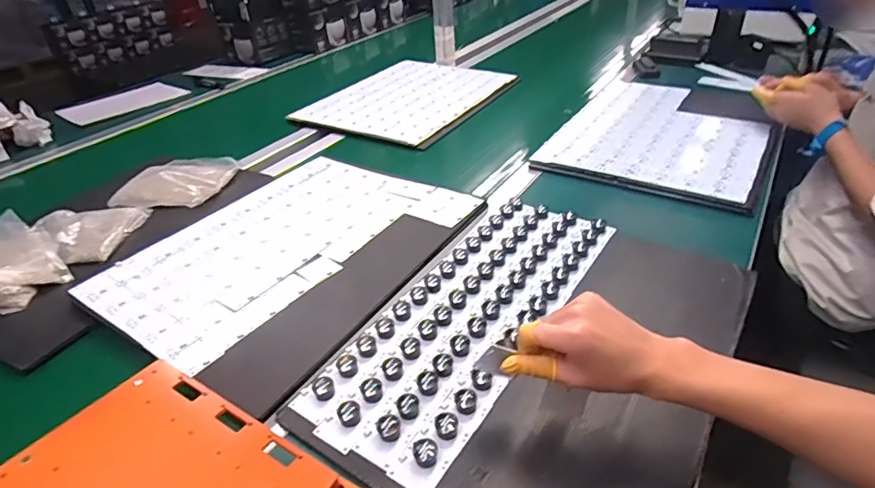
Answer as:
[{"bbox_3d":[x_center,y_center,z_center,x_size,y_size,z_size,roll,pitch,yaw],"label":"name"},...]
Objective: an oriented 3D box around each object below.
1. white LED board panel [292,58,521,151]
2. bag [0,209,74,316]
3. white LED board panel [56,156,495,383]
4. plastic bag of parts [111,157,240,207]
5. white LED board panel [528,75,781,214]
[{"bbox_3d":[-0.070,-0.359,1.270,0.380,0.026,0.463,16,39,26],"label":"white LED board panel"},{"bbox_3d":[-0.609,0.026,0.729,0.166,0.054,0.121,16,40,26],"label":"bag"},{"bbox_3d":[-0.217,-0.004,0.760,0.325,0.012,0.468,21,42,31],"label":"white LED board panel"},{"bbox_3d":[-0.475,-0.115,0.940,0.176,0.033,0.166,1,35,7],"label":"plastic bag of parts"},{"bbox_3d":[0.446,-0.231,1.011,0.370,0.028,0.503,18,41,29],"label":"white LED board panel"}]

